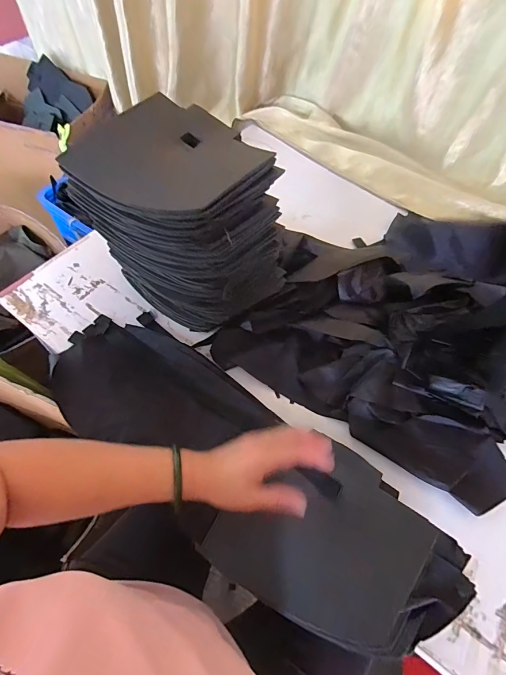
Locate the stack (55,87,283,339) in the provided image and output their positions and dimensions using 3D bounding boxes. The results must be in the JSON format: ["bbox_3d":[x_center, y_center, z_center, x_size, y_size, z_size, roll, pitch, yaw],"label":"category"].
[{"bbox_3d":[-0.088,-0.158,0.551,0.252,0.242,0.184,30,61,15],"label":"stack"}]

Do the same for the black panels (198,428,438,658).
[{"bbox_3d":[0.083,0.231,0.430,0.210,0.022,0.195,29,70,24],"label":"black panels"}]

